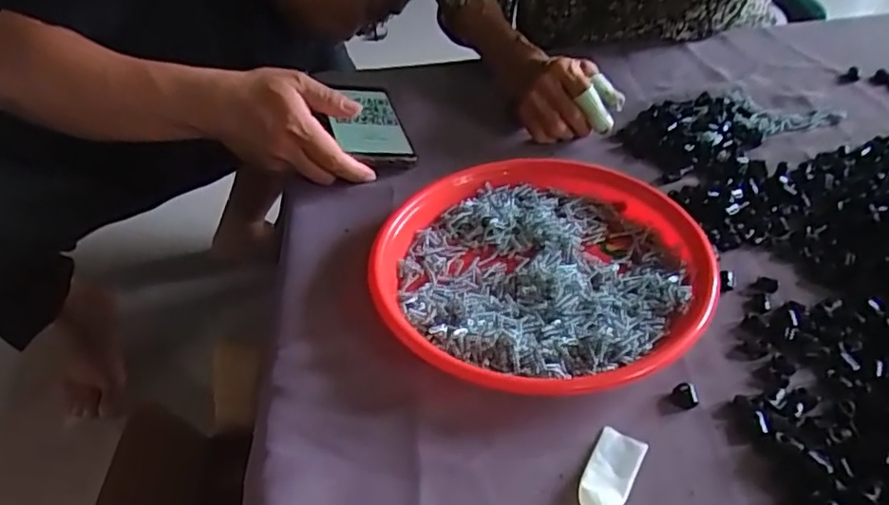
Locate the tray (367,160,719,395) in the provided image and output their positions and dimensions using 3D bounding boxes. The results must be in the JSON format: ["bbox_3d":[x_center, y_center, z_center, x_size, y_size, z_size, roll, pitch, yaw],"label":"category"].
[{"bbox_3d":[0.070,0.011,0.469,0.232,0.026,0.228,-27,45,-22],"label":"tray"}]

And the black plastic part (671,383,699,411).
[{"bbox_3d":[0.148,0.088,0.393,0.015,0.008,0.015,-6,41,1],"label":"black plastic part"}]

